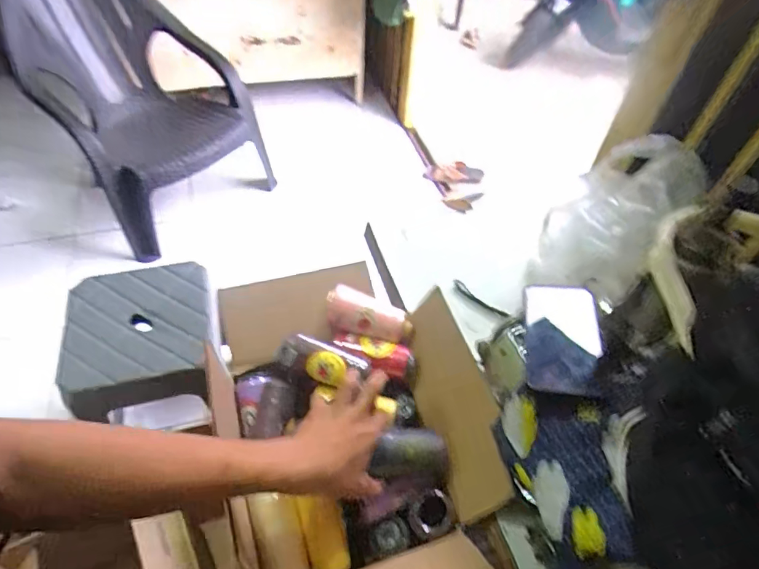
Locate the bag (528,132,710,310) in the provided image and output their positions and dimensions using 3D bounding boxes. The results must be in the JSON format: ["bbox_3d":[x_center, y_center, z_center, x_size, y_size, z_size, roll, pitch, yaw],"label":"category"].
[{"bbox_3d":[0.346,-0.112,0.714,0.156,0.160,0.301,34,58,22],"label":"bag"}]

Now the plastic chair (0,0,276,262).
[{"bbox_3d":[-0.771,-0.603,1.632,0.623,0.716,0.692,-26,57,-21],"label":"plastic chair"}]

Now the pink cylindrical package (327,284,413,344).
[{"bbox_3d":[-0.015,0.041,0.655,0.121,0.045,0.053,11,52,6],"label":"pink cylindrical package"}]

